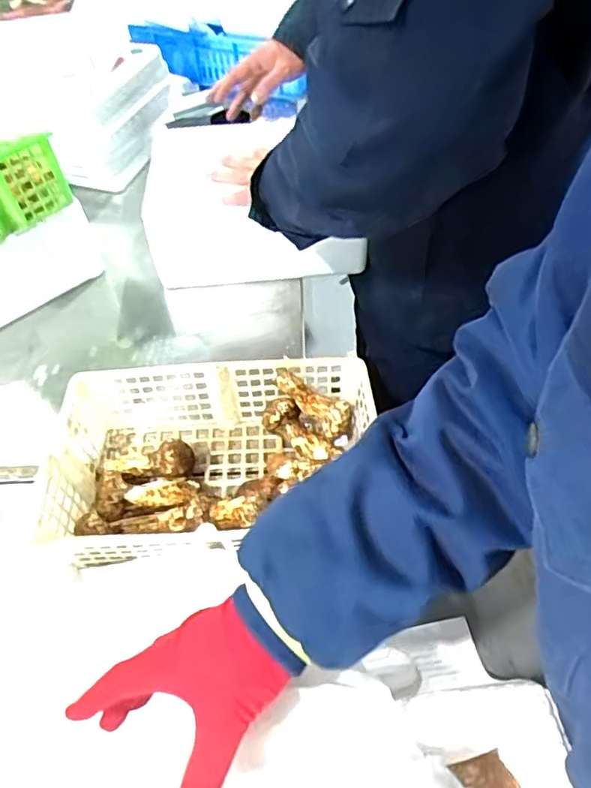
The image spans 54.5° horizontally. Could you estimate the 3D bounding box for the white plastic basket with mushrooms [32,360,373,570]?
[{"bbox_3d":[-0.078,0.071,0.585,0.316,0.084,0.197,-4,52,0],"label":"white plastic basket with mushrooms"}]

